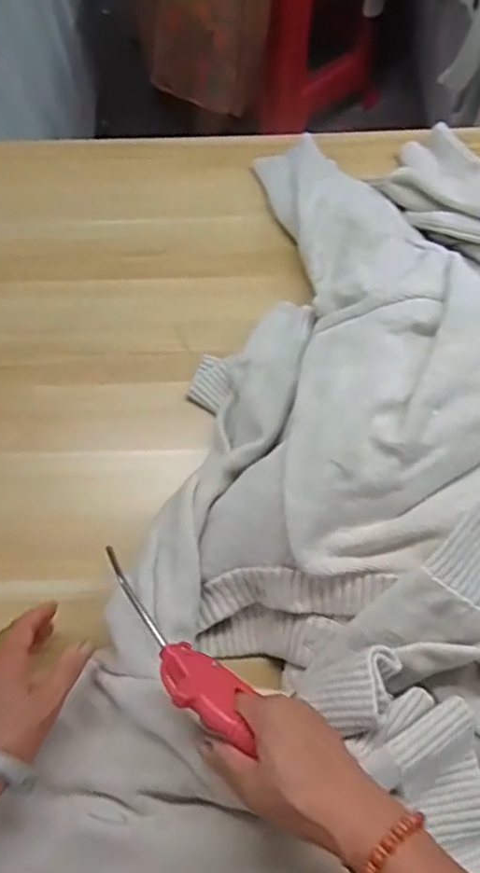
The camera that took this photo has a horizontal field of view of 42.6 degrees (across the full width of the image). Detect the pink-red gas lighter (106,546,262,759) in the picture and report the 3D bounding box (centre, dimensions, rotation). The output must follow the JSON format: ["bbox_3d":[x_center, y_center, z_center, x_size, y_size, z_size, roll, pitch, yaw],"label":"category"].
[{"bbox_3d":[-0.048,0.153,0.451,0.040,0.049,0.170,-39,68,-13],"label":"pink-red gas lighter"}]

